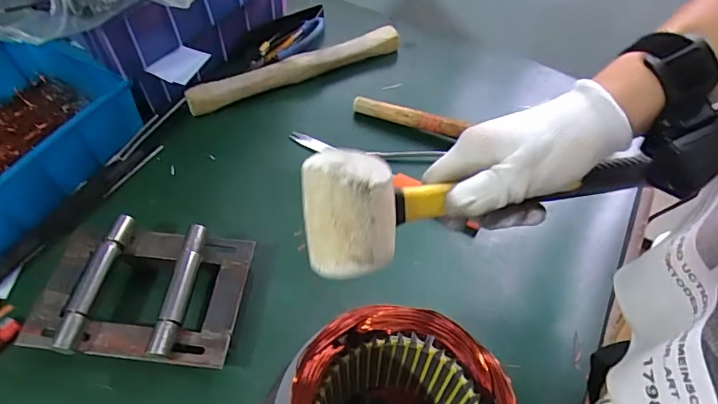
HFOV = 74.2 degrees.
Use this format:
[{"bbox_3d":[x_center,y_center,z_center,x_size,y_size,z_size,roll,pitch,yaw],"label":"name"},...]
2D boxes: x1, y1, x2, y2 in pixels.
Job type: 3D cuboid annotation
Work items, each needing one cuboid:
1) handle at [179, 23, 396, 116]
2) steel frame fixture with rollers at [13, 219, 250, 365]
[{"bbox_3d":[-0.085,-0.195,0.678,0.321,0.040,0.022,-25,59,-16],"label":"handle"},{"bbox_3d":[-0.217,0.090,0.480,0.196,0.053,0.135,4,56,3],"label":"steel frame fixture with rollers"}]

